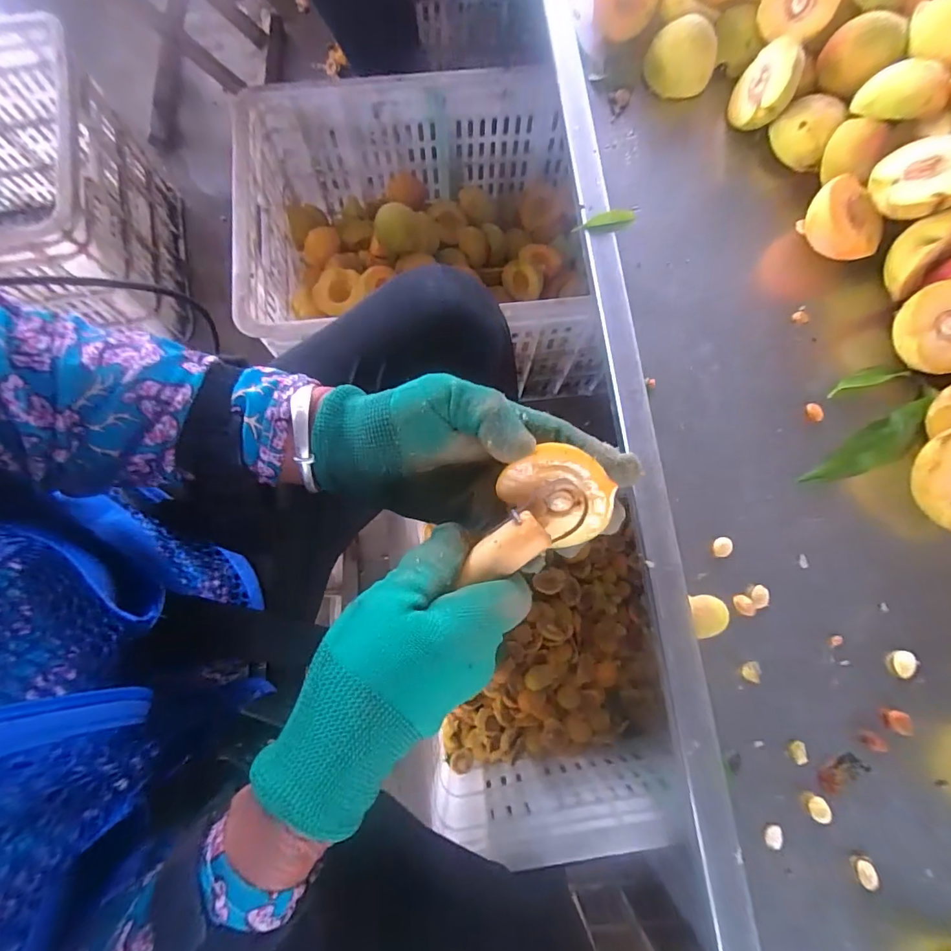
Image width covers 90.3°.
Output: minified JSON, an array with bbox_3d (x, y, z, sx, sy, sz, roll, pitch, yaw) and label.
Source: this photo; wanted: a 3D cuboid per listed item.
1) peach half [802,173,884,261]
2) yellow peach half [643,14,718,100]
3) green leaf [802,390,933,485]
[{"bbox_3d":[0.310,-0.214,0.401,0.066,0.045,0.027,57,42,-7],"label":"peach half"},{"bbox_3d":[0.189,-0.382,0.432,0.062,0.034,0.049,25,77,5],"label":"yellow peach half"},{"bbox_3d":[0.306,-0.020,0.363,0.114,0.015,0.032,-28,78,-8],"label":"green leaf"}]

